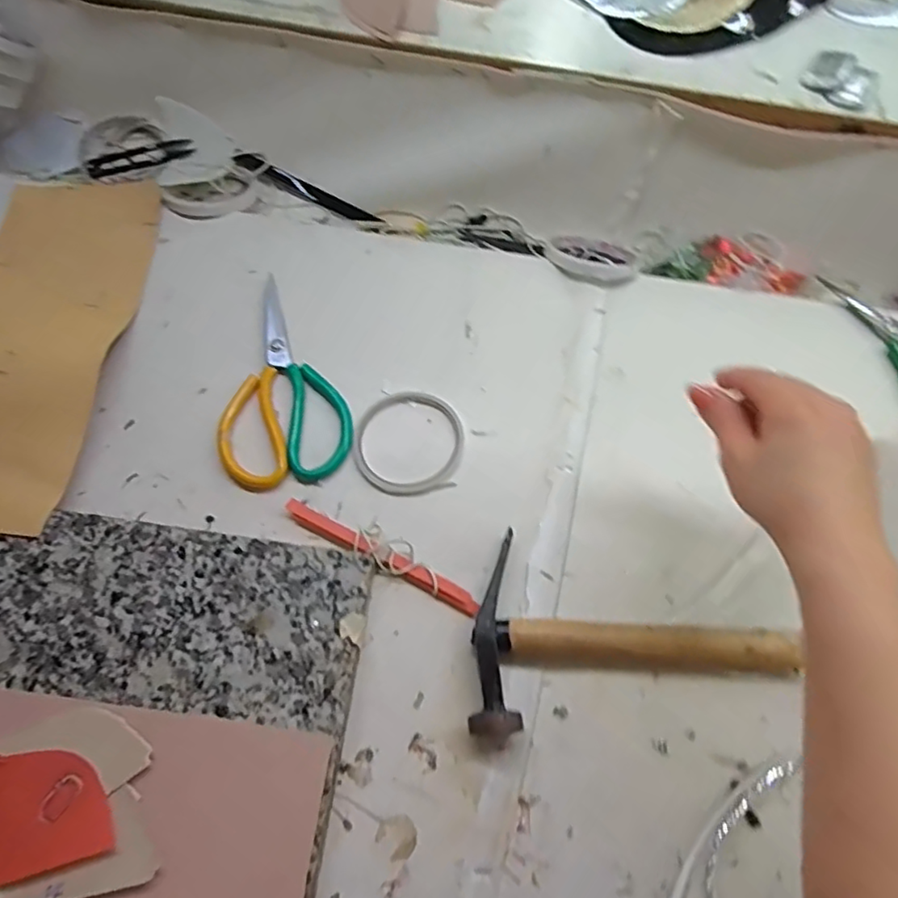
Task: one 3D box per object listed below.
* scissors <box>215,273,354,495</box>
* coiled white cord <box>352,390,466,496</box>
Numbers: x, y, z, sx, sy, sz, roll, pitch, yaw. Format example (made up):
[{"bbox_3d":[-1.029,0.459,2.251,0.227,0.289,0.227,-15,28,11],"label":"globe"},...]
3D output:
[{"bbox_3d":[-0.144,-0.060,0.505,0.100,0.014,0.189,-12,69,-5],"label":"scissors"},{"bbox_3d":[-0.033,-0.007,0.489,0.089,0.006,0.088,-2,69,-1],"label":"coiled white cord"}]

